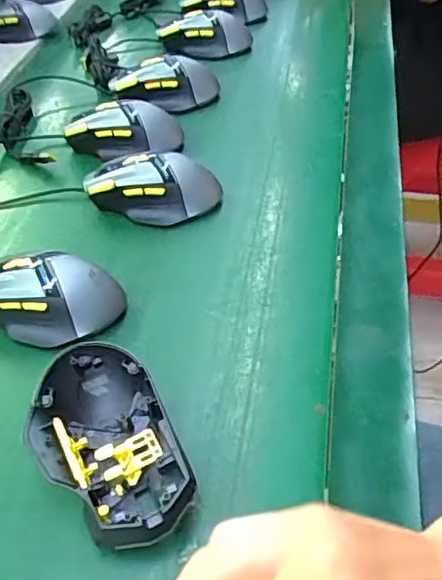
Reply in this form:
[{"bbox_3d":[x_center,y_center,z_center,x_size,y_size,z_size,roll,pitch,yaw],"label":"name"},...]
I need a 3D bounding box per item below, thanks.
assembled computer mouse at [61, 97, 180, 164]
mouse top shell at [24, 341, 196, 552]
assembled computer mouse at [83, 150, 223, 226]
[{"bbox_3d":[-0.096,-0.159,0.597,0.113,0.039,0.072,-11,46,-11],"label":"assembled computer mouse"},{"bbox_3d":[-0.065,0.089,0.346,0.072,0.044,0.119,-24,50,-22],"label":"mouse top shell"},{"bbox_3d":[-0.060,-0.091,0.530,0.114,0.043,0.057,1,45,1],"label":"assembled computer mouse"}]

